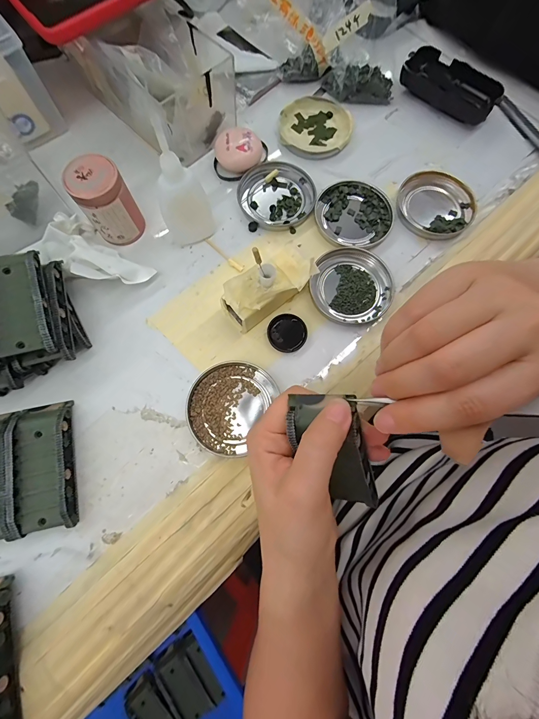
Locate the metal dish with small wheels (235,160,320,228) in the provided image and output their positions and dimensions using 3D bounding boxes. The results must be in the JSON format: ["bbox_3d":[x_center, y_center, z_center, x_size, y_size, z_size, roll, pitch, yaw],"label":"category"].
[{"bbox_3d":[0.008,-0.173,0.325,0.077,0.007,0.078,0,75,-2],"label":"metal dish with small wheels"}]

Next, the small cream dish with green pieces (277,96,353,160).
[{"bbox_3d":[0.050,-0.260,0.348,0.079,0.009,0.078,0,75,-2],"label":"small cream dish with green pieces"}]

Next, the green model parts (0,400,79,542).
[{"bbox_3d":[-0.203,0.088,0.247,0.089,0.018,0.096,-11,76,-5],"label":"green model parts"}]

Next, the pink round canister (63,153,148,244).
[{"bbox_3d":[-0.146,-0.142,0.285,0.044,0.064,0.041,0,75,-2],"label":"pink round canister"}]

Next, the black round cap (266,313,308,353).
[{"bbox_3d":[0.016,-0.025,0.288,0.035,0.006,0.036,0,75,-2],"label":"black round cap"}]

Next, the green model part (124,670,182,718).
[{"bbox_3d":[-0.161,0.503,0.442,0.049,0.019,0.096,-43,79,-12],"label":"green model part"}]

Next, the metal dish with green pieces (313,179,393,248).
[{"bbox_3d":[0.088,-0.151,0.322,0.077,0.006,0.073,0,75,-2],"label":"metal dish with green pieces"}]

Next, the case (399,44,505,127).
[{"bbox_3d":[0.205,-0.313,0.358,0.109,0.028,0.044,33,77,7],"label":"case"}]

